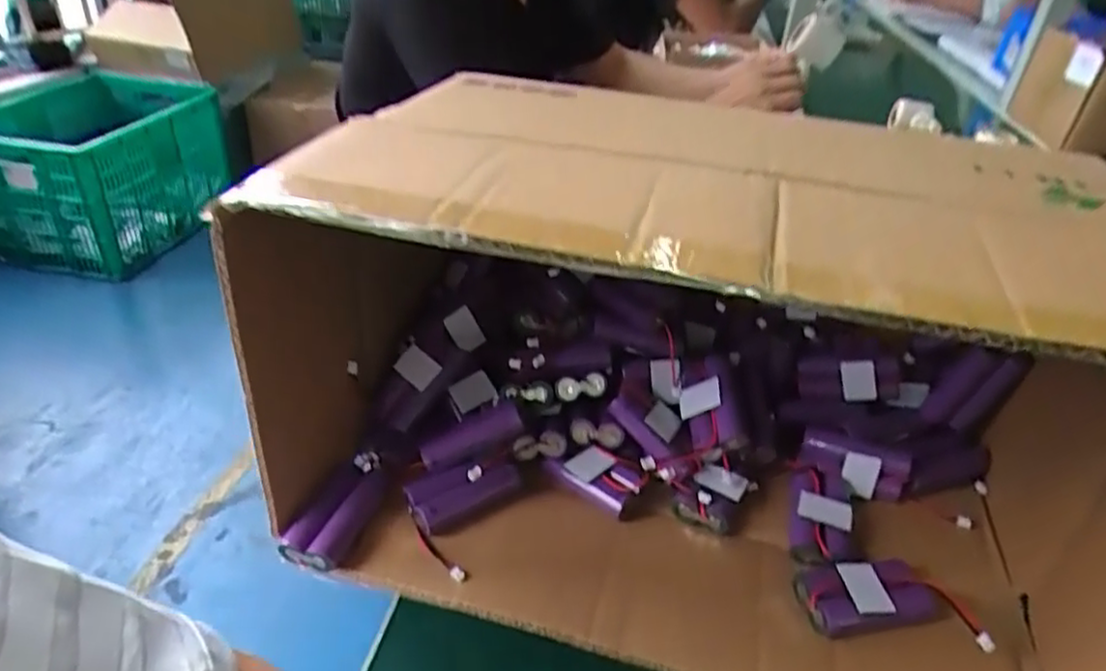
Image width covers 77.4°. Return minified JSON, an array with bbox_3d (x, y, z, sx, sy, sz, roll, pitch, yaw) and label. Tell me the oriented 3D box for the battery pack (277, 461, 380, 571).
[{"bbox_3d":[-0.130,0.103,0.410,0.034,0.014,0.072,11,34,9],"label":"battery pack"}]

